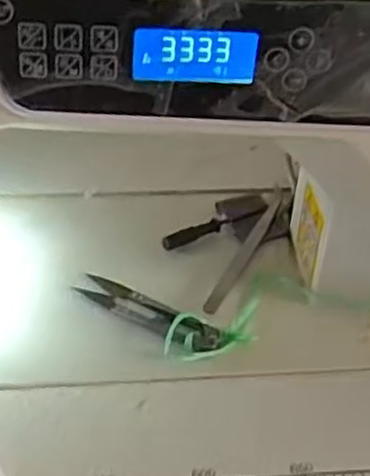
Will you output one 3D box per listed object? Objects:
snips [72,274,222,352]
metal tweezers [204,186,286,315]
[{"bbox_3d":[-0.023,0.044,0.478,0.095,0.008,0.022,27,43,26],"label":"snips"},{"bbox_3d":[0.042,0.004,0.528,0.013,0.010,0.133,19,40,18],"label":"metal tweezers"}]

